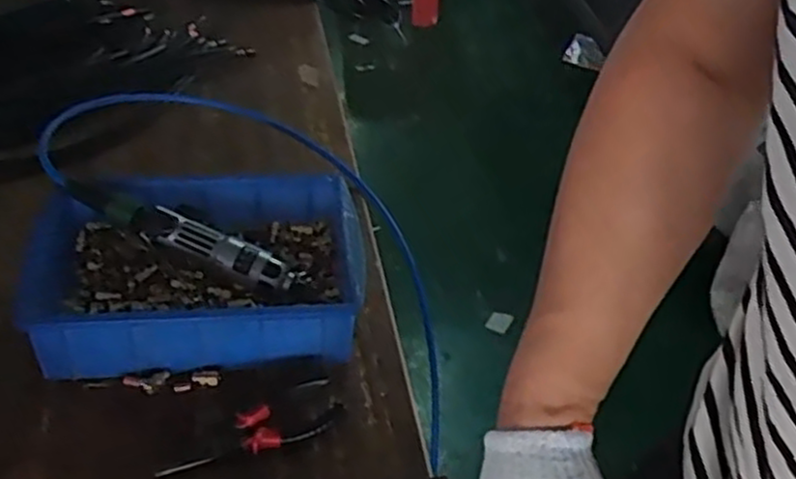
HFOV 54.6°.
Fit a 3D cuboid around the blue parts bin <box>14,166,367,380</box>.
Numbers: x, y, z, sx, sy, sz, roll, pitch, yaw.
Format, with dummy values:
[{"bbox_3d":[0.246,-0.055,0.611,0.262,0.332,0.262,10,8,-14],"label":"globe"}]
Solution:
[{"bbox_3d":[-0.199,0.031,0.739,0.299,0.080,0.191,-2,41,-9],"label":"blue parts bin"}]

